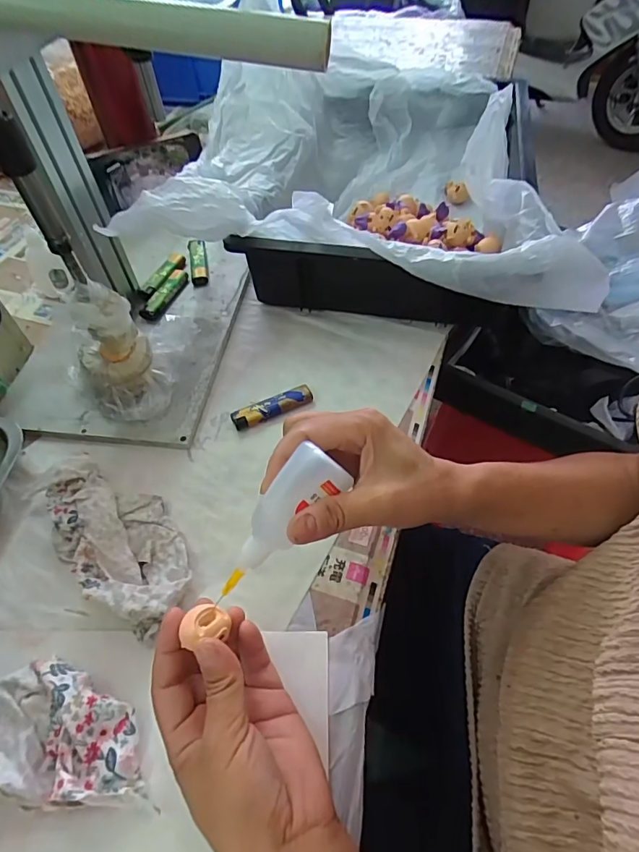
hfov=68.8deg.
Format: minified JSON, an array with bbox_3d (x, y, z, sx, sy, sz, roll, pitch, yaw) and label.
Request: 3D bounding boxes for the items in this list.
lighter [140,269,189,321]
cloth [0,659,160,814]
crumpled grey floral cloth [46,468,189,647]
[{"bbox_3d":[-0.179,-0.153,0.540,0.021,0.012,0.078,15,56,14],"label":"lighter"},{"bbox_3d":[-0.159,0.192,0.289,0.124,0.030,0.069,9,54,10],"label":"cloth"},{"bbox_3d":[-0.160,0.084,0.367,0.161,0.033,0.080,34,59,25],"label":"crumpled grey floral cloth"}]

